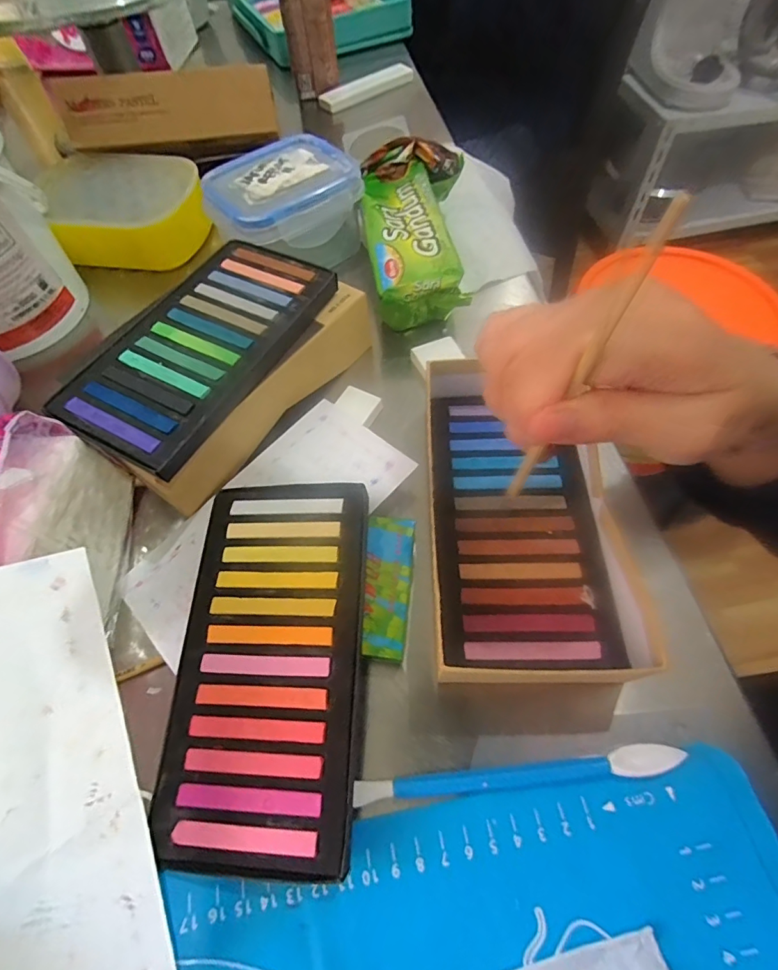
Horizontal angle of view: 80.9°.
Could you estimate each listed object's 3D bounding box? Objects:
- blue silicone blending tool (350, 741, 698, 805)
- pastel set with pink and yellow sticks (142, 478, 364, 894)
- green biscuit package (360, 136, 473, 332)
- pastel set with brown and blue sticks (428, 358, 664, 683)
[{"bbox_3d":[0.053,0.119,0.187,0.134,0.013,0.010,-7,60,-1],"label":"blue silicone blending tool"},{"bbox_3d":[-0.053,0.072,0.203,0.079,0.022,0.155,3,62,-2],"label":"pastel set with pink and yellow sticks"},{"bbox_3d":[0.021,-0.183,0.331,0.075,0.049,0.150,-5,59,0],"label":"green biscuit package"},{"bbox_3d":[0.070,0.010,0.234,0.094,0.026,0.163,-2,60,2],"label":"pastel set with brown and blue sticks"}]

